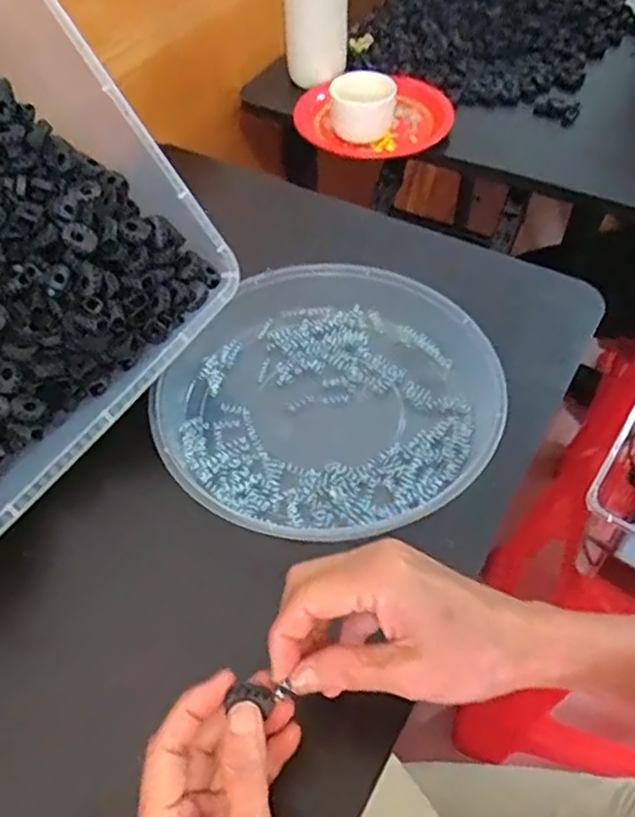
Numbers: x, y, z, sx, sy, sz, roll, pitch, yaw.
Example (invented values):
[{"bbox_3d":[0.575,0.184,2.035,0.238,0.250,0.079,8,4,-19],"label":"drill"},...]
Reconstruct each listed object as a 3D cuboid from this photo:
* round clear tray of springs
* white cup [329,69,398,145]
[{"bbox_3d":[0.006,-0.008,0.465,0.226,0.038,0.230,0,52,0],"label":"round clear tray of springs"},{"bbox_3d":[0.047,-0.319,0.690,0.062,0.052,0.061,0,52,0],"label":"white cup"}]

